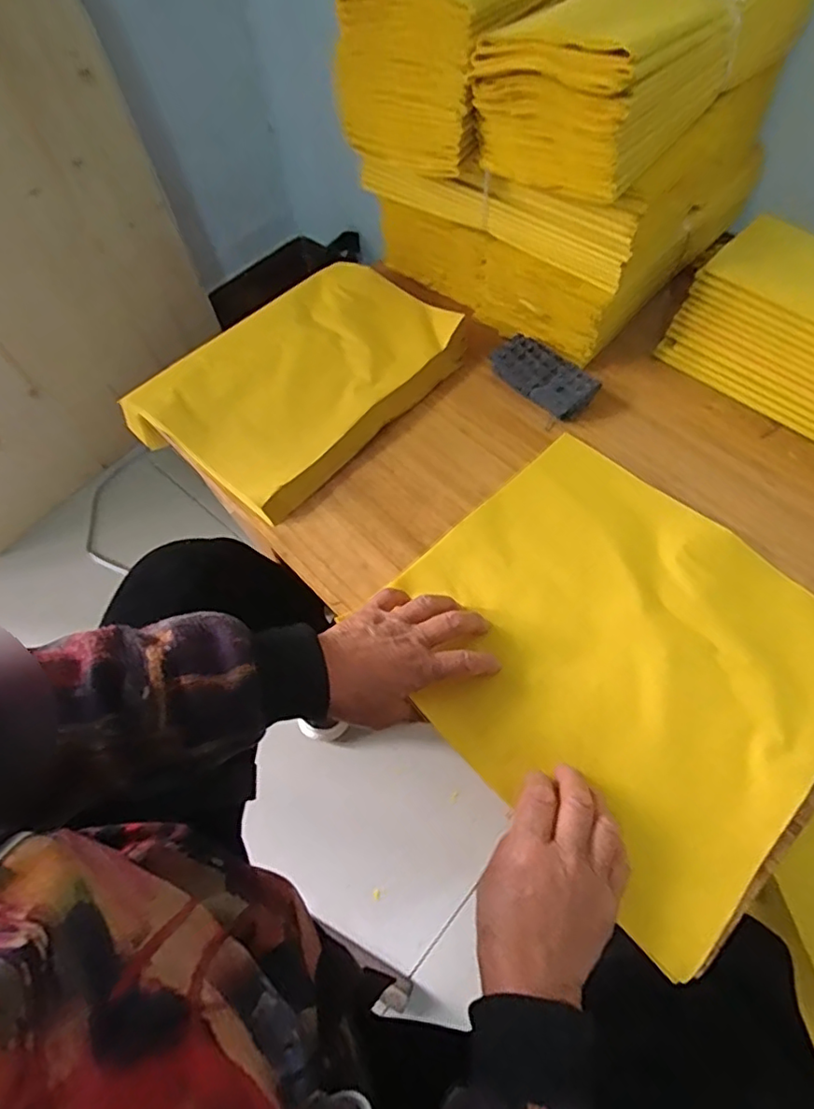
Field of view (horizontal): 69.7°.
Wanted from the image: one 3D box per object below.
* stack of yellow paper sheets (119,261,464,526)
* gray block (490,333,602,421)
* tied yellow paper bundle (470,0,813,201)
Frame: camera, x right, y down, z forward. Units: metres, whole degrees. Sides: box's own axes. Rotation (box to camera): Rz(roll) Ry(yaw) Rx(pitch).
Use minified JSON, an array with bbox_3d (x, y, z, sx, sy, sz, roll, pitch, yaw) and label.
[{"bbox_3d":[-0.118,-0.198,0.619,0.243,0.035,0.305,39,68,19],"label":"stack of yellow paper sheets"},{"bbox_3d":[0.136,-0.182,0.594,0.049,0.025,0.113,-41,69,-20],"label":"gray block"},{"bbox_3d":[0.214,-0.446,0.508,0.149,0.113,0.326,39,68,19],"label":"tied yellow paper bundle"}]

